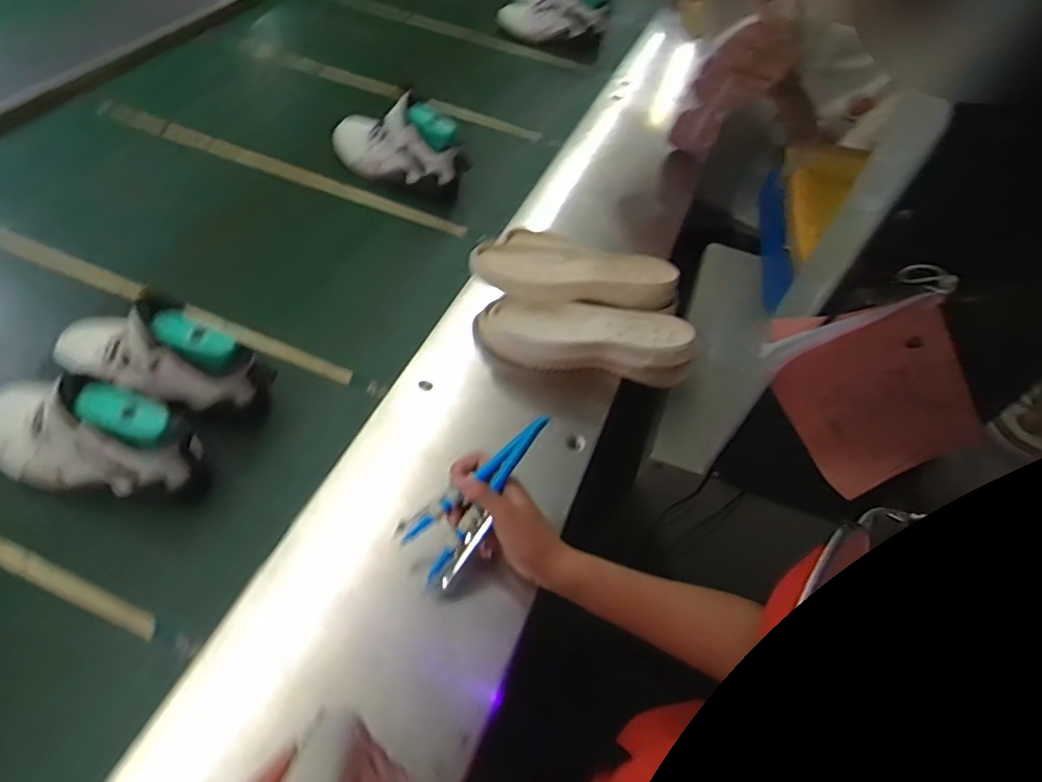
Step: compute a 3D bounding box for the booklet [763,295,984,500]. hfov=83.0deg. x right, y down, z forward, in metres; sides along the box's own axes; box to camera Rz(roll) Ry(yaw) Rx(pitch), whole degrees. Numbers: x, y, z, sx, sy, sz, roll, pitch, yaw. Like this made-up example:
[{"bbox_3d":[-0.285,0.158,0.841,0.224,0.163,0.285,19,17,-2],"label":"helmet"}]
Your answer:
[{"bbox_3d":[0.291,0.004,0.490,0.126,0.169,0.026,-24,25,30],"label":"booklet"}]

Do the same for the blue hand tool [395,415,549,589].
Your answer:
[{"bbox_3d":[-0.039,0.083,0.514,0.065,0.019,0.166,32,71,21],"label":"blue hand tool"}]

